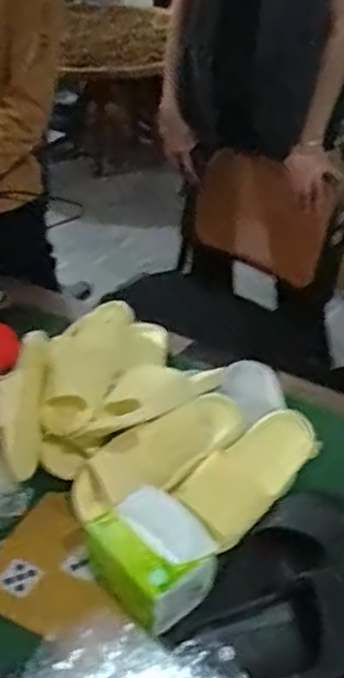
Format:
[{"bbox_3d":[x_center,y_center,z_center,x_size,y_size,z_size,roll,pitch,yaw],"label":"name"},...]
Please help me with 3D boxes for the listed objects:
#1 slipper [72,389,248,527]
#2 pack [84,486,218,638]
[{"bbox_3d":[-0.022,0.153,0.974,0.257,0.067,0.092,-29,44,-6],"label":"slipper"},{"bbox_3d":[-0.021,0.256,0.864,0.117,0.087,0.138,-20,44,-29],"label":"pack"}]

